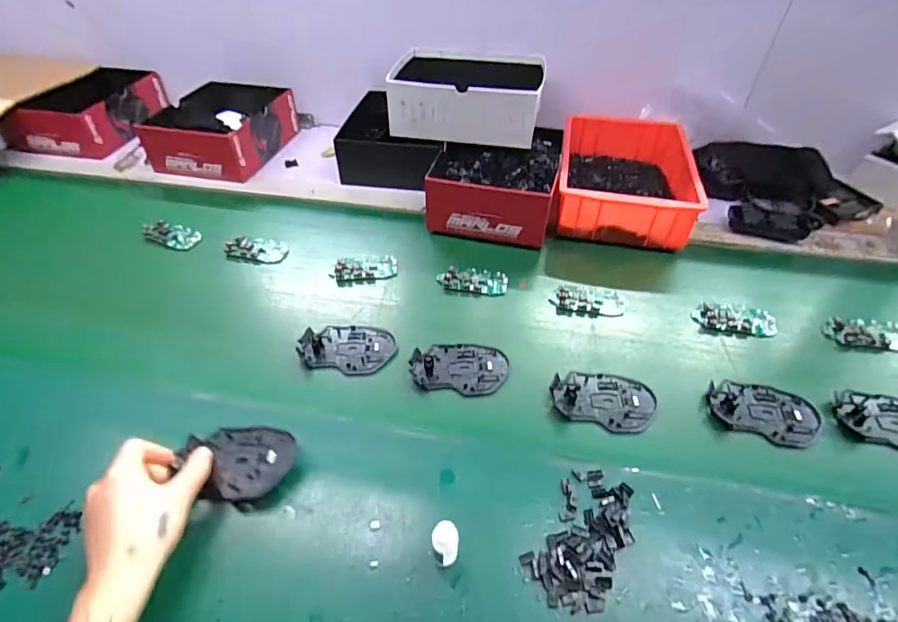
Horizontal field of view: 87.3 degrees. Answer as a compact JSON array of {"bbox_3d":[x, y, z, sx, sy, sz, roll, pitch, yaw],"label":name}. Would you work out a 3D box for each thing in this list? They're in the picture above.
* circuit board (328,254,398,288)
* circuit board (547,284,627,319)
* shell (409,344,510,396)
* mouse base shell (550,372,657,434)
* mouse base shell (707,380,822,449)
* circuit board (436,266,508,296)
[{"bbox_3d":[-0.124,-0.062,0.691,0.095,0.015,0.050,-11,47,-9],"label":"circuit board"},{"bbox_3d":[0.189,-0.014,0.646,0.098,0.010,0.052,4,46,5],"label":"circuit board"},{"bbox_3d":[0.012,0.068,0.565,0.113,0.012,0.072,6,46,6],"label":"shell"},{"bbox_3d":[0.174,0.102,0.533,0.112,0.014,0.073,6,46,7],"label":"mouse base shell"},{"bbox_3d":[0.349,0.112,0.524,0.112,0.014,0.071,12,47,12],"label":"mouse base shell"},{"bbox_3d":[0.034,-0.043,0.671,0.097,0.011,0.042,6,46,6],"label":"circuit board"}]

